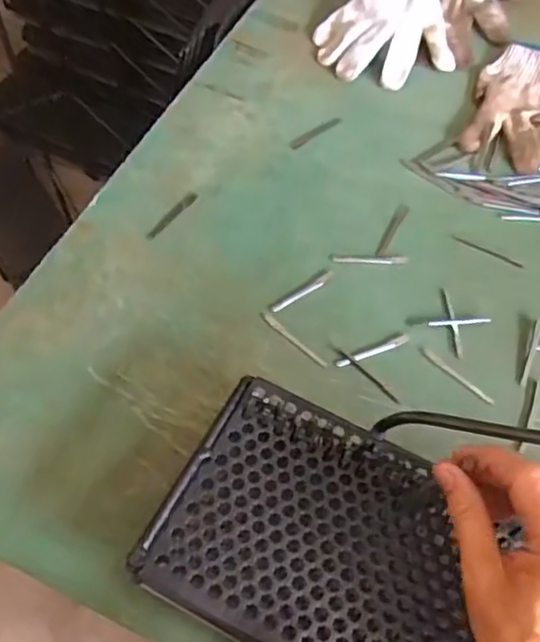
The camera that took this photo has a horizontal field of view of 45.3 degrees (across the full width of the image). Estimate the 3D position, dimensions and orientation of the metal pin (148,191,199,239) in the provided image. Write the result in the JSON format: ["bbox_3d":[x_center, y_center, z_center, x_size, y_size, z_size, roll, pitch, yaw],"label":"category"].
[{"bbox_3d":[-0.089,-0.098,0.594,0.010,0.004,0.067,32,63,16],"label":"metal pin"}]

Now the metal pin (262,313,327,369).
[{"bbox_3d":[0.019,0.016,0.531,0.007,0.004,0.070,-39,68,-22],"label":"metal pin"}]

